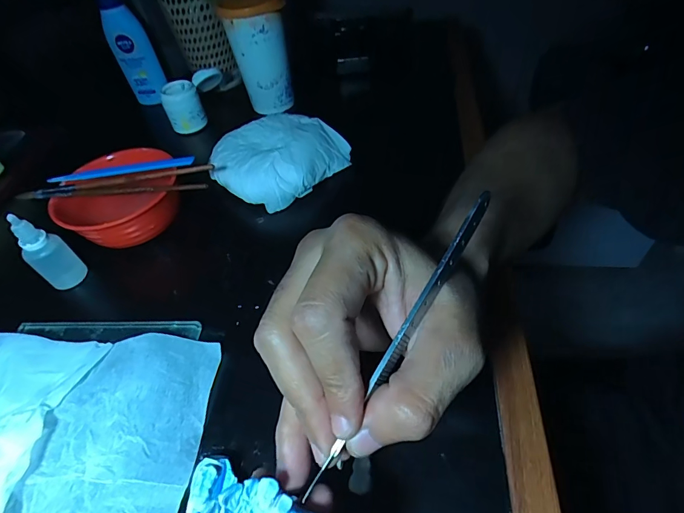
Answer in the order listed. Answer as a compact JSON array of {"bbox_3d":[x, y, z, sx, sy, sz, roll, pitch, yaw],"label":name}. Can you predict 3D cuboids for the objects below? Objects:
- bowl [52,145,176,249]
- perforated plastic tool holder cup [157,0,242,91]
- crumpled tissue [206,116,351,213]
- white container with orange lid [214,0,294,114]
[{"bbox_3d":[-0.206,-0.050,0.377,0.107,0.062,0.091,-19,49,-10],"label":"bowl"},{"bbox_3d":[-0.180,-0.313,0.547,0.077,0.135,0.093,6,50,12],"label":"perforated plastic tool holder cup"},{"bbox_3d":[-0.070,-0.103,0.418,0.117,0.045,0.116,26,57,27],"label":"crumpled tissue"},{"bbox_3d":[-0.100,-0.248,0.491,0.070,0.123,0.073,-15,49,-7],"label":"white container with orange lid"}]

